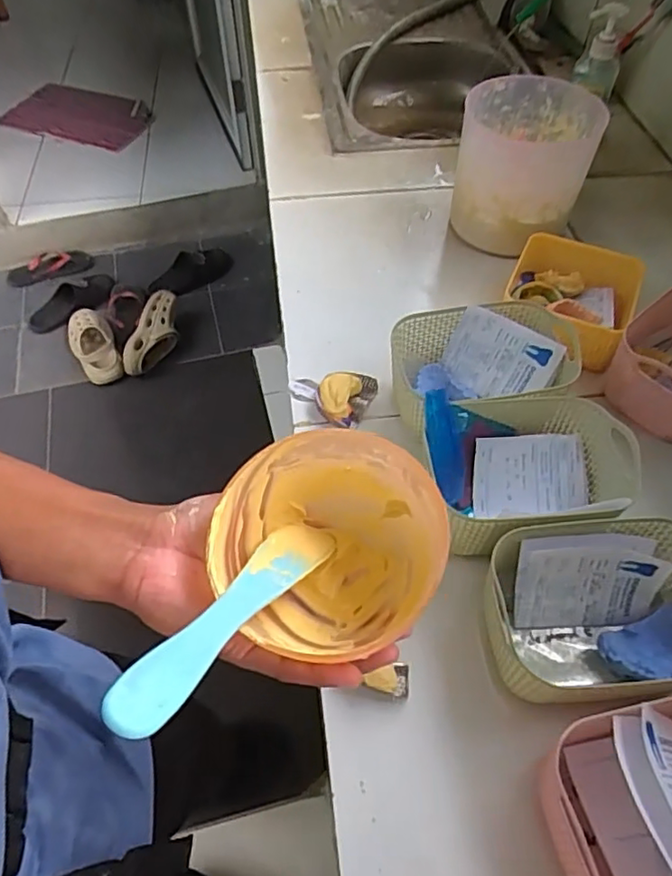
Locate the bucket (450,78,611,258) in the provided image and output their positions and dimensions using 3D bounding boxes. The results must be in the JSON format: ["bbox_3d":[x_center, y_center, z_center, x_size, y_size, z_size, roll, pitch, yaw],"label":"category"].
[{"bbox_3d":[0.233,-0.333,0.757,0.151,0.158,0.161,0,54,1],"label":"bucket"}]

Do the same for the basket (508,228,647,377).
[{"bbox_3d":[0.263,-0.147,0.677,0.141,0.072,0.143,20,57,15],"label":"basket"}]

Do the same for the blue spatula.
[{"bbox_3d":[-0.044,0.079,0.289,0.028,0.009,0.177,20,20,14],"label":"blue spatula"}]

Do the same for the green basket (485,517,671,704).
[{"bbox_3d":[0.209,0.135,0.460,0.198,0.075,0.120,-1,54,0],"label":"green basket"}]

